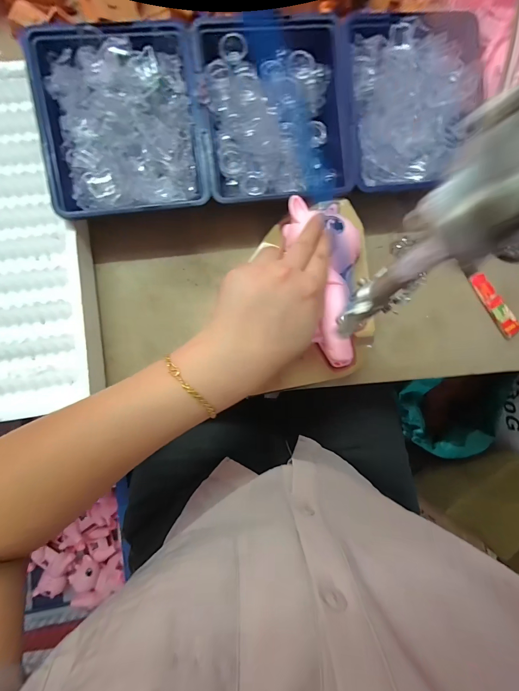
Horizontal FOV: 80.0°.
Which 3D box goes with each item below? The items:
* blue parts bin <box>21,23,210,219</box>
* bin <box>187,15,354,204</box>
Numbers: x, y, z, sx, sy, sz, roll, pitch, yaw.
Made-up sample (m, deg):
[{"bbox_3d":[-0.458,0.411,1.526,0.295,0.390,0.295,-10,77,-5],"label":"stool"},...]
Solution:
[{"bbox_3d":[-0.127,-0.207,0.293,0.142,0.042,0.165,-7,88,-5],"label":"blue parts bin"},{"bbox_3d":[0.018,-0.230,0.307,0.150,0.040,0.155,-10,88,-5],"label":"bin"}]

